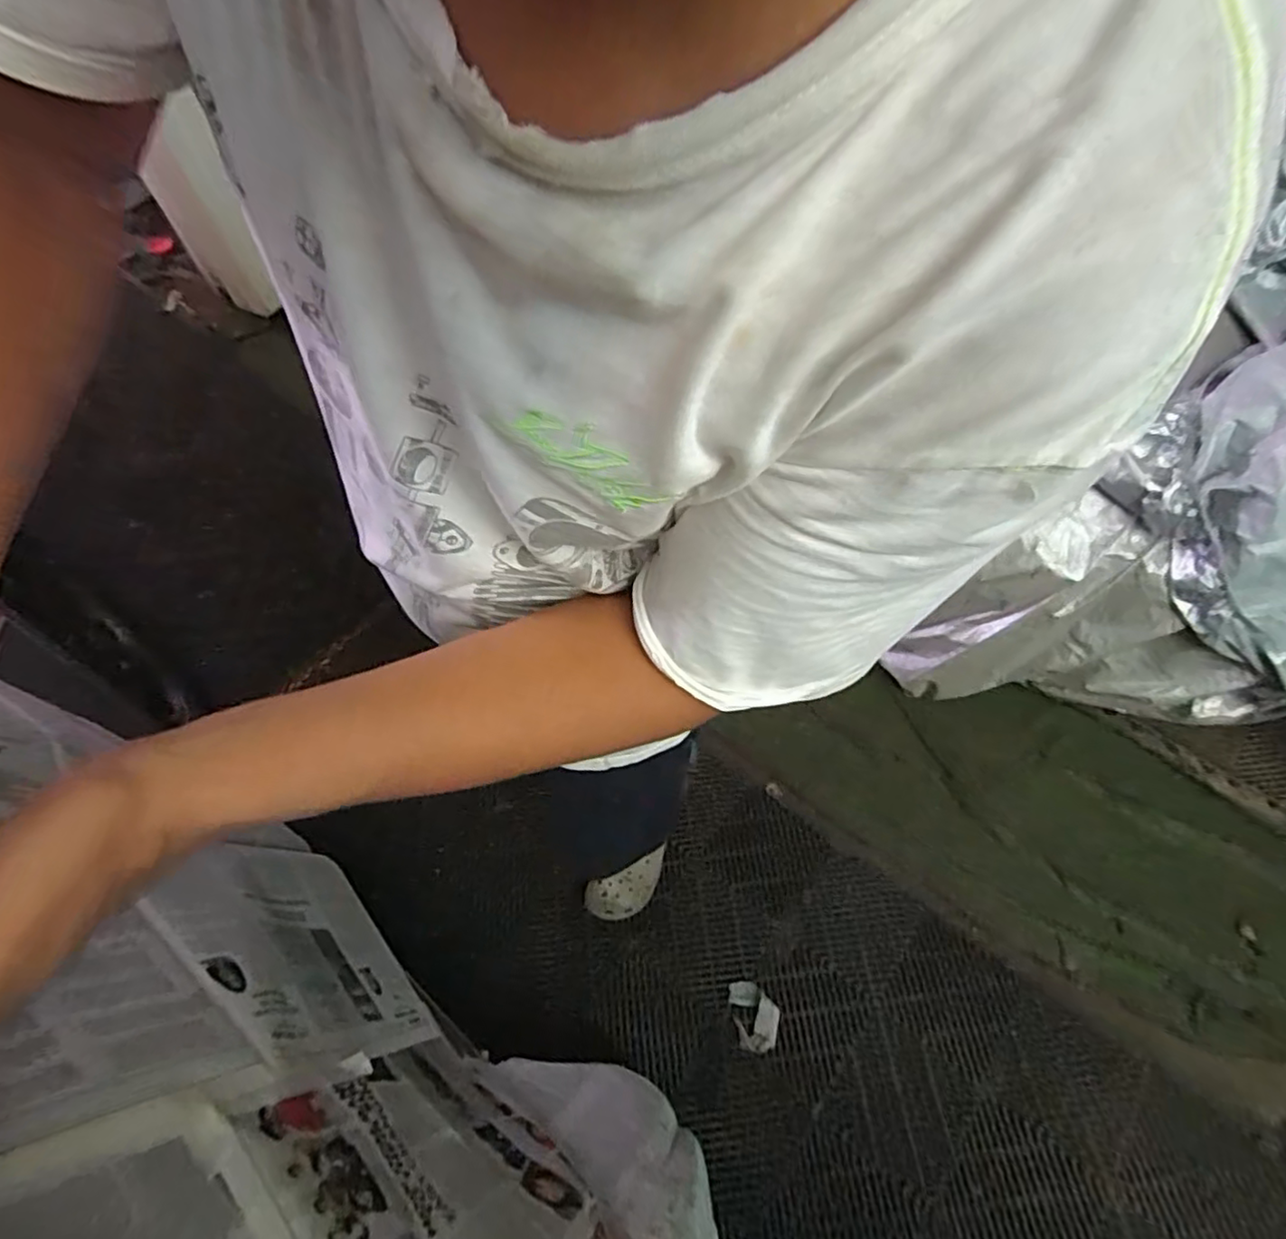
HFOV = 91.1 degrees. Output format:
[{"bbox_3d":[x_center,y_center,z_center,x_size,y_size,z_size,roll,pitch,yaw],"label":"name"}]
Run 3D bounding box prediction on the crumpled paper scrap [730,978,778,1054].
[{"bbox_3d":[0.205,0.722,1.152,0.079,0.023,0.111,-11,58,-5],"label":"crumpled paper scrap"}]

